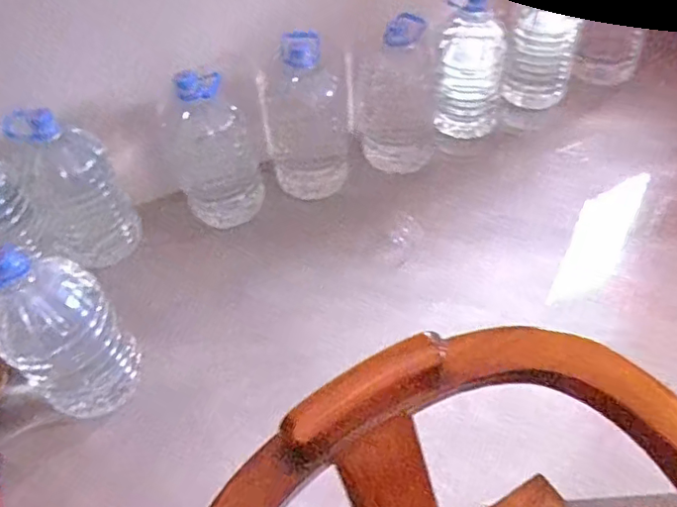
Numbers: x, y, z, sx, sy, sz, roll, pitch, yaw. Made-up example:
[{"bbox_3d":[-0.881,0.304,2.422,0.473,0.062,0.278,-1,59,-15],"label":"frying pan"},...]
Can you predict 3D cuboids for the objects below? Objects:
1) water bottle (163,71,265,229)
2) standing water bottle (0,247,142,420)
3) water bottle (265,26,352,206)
[{"bbox_3d":[-0.368,-0.310,1.628,0.234,0.473,0.229,-21,51,-13],"label":"water bottle"},{"bbox_3d":[-0.606,0.172,1.226,0.224,0.435,0.192,-36,56,-24],"label":"standing water bottle"},{"bbox_3d":[-0.098,-0.399,1.682,0.226,0.436,0.182,-9,49,-4],"label":"water bottle"}]

